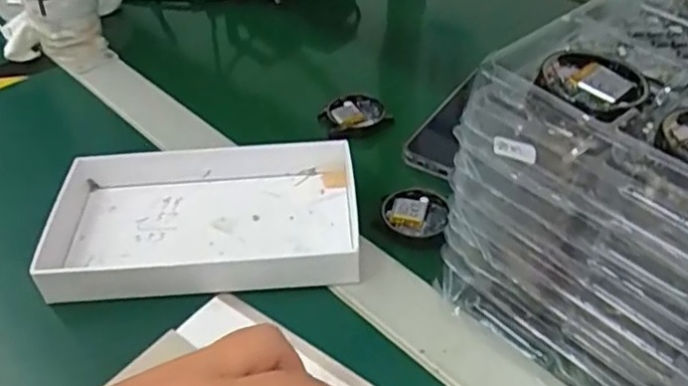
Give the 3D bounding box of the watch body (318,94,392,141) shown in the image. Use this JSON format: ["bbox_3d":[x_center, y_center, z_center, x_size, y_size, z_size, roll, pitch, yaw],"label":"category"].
[{"bbox_3d":[0.009,-0.059,0.482,0.050,0.015,0.038,-17,44,-18],"label":"watch body"}]

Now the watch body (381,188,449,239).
[{"bbox_3d":[0.046,0.013,0.401,0.041,0.010,0.044,4,41,4],"label":"watch body"}]

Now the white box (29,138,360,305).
[{"bbox_3d":[-0.086,0.016,0.373,0.184,0.032,0.105,-4,41,-4],"label":"white box"}]

